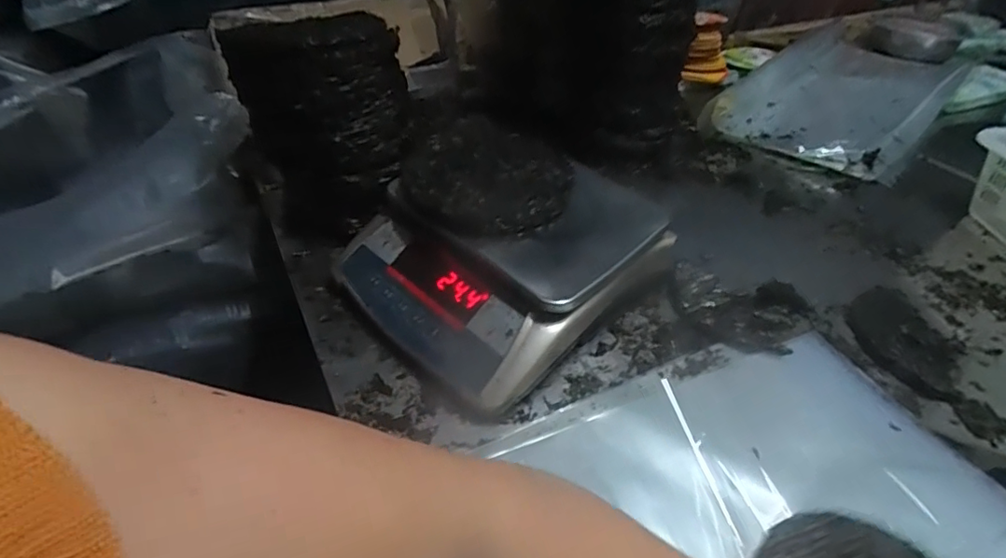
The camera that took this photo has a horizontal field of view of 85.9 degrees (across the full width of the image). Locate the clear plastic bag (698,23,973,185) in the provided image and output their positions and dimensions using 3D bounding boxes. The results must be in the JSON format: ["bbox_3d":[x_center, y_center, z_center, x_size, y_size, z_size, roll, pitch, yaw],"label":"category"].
[{"bbox_3d":[0.734,-0.402,1.125,0.321,0.074,0.707,32,49,31],"label":"clear plastic bag"}]

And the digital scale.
[{"bbox_3d":[-0.012,-0.030,0.639,0.306,0.116,0.301,31,49,30],"label":"digital scale"}]

